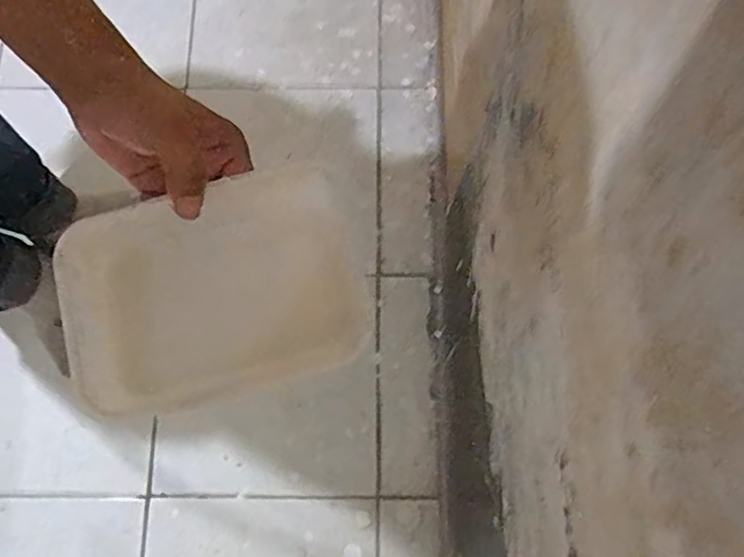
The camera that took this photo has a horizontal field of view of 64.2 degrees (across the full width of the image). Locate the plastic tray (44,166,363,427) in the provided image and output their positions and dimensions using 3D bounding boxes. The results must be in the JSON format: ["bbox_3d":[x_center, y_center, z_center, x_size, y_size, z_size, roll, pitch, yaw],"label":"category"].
[{"bbox_3d":[-0.096,0.008,0.356,0.171,0.030,0.124,-17,75,-3],"label":"plastic tray"}]

